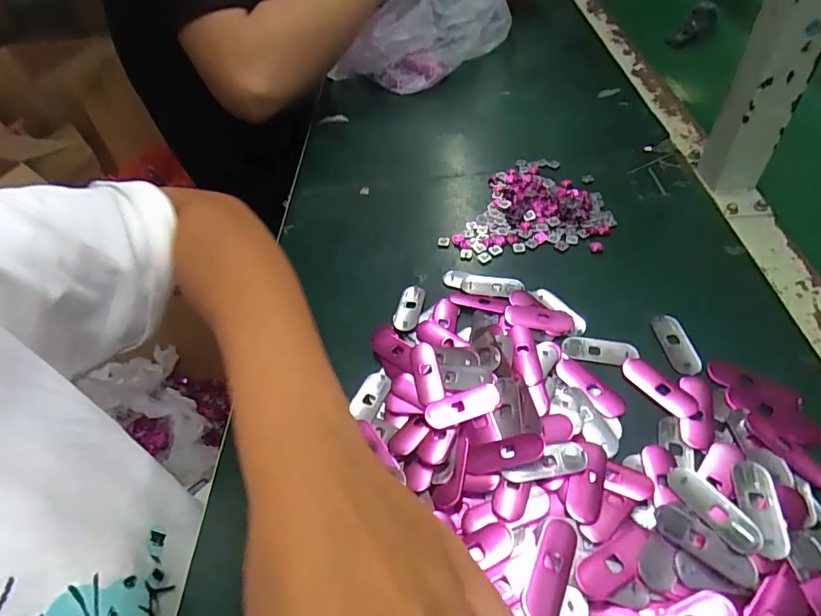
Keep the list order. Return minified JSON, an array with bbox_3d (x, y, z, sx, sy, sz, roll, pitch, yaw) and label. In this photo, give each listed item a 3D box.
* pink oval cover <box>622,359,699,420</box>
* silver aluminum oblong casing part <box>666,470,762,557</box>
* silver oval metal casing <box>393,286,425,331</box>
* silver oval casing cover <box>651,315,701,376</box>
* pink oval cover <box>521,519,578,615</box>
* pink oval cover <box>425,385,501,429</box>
[{"bbox_3d":[0.162,0.051,0.309,0.018,0.004,0.050,-30,52,-19],"label":"pink oval cover"},{"bbox_3d":[0.162,0.106,0.255,0.021,0.005,0.049,-28,51,-18],"label":"silver aluminum oblong casing part"},{"bbox_3d":[-0.001,-0.001,0.378,0.020,0.009,0.051,5,49,11],"label":"silver oval metal casing"},{"bbox_3d":[0.185,0.025,0.329,0.020,0.005,0.048,-6,48,1],"label":"silver oval casing cover"},{"bbox_3d":[0.070,0.131,0.238,0.018,0.010,0.051,18,53,21],"label":"pink oval cover"},{"bbox_3d":[0.034,0.064,0.306,0.048,0.005,0.017,-18,49,-9],"label":"pink oval cover"}]

